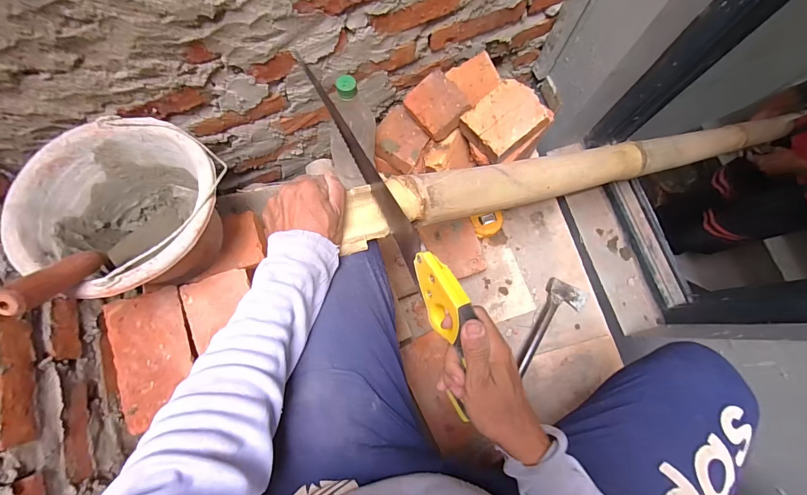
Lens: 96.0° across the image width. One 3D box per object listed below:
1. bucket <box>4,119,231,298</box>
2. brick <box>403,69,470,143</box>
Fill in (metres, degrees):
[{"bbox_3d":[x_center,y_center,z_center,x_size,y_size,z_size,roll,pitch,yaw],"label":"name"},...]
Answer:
[{"bbox_3d":[-0.376,-0.047,0.531,0.243,0.167,0.230,0,78,0],"label":"bucket"},{"bbox_3d":[0.063,-0.257,0.664,0.094,0.040,0.102,-44,75,3],"label":"brick"}]

